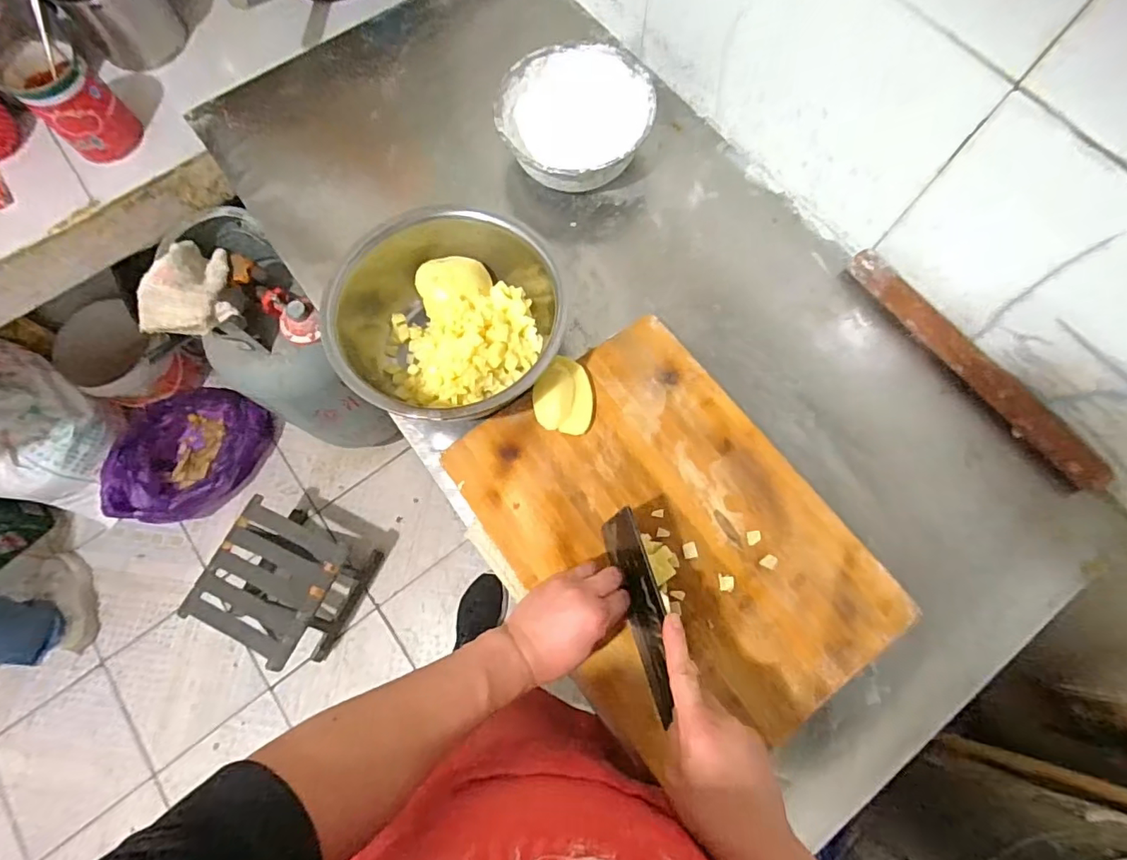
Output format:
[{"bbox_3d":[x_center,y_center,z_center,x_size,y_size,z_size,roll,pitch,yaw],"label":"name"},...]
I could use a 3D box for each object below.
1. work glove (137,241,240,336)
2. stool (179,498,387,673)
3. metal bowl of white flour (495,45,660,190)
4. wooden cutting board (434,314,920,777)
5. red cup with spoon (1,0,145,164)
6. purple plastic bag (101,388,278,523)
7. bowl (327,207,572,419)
[{"bbox_3d":[-0.564,-0.221,0.804,0.141,0.053,0.157,0,73,1],"label":"work glove"},{"bbox_3d":[-0.621,0.345,1.208,0.271,0.227,0.271,26,75,8],"label":"stool"},{"bbox_3d":[0.013,-0.398,0.694,0.194,0.085,0.180,0,71,1],"label":"metal bowl of white flour"},{"bbox_3d":[0.107,0.109,0.562,0.305,0.024,0.419,-33,74,-10],"label":"wooden cutting board"},{"bbox_3d":[-0.707,-0.507,0.750,0.134,0.180,0.154,-43,77,-11],"label":"red cup with spoon"},{"bbox_3d":[-0.957,0.066,1.351,0.290,0.185,0.379,23,75,8],"label":"purple plastic bag"},{"bbox_3d":[-0.121,-0.135,0.609,0.245,0.086,0.244,0,71,1],"label":"bowl"}]

